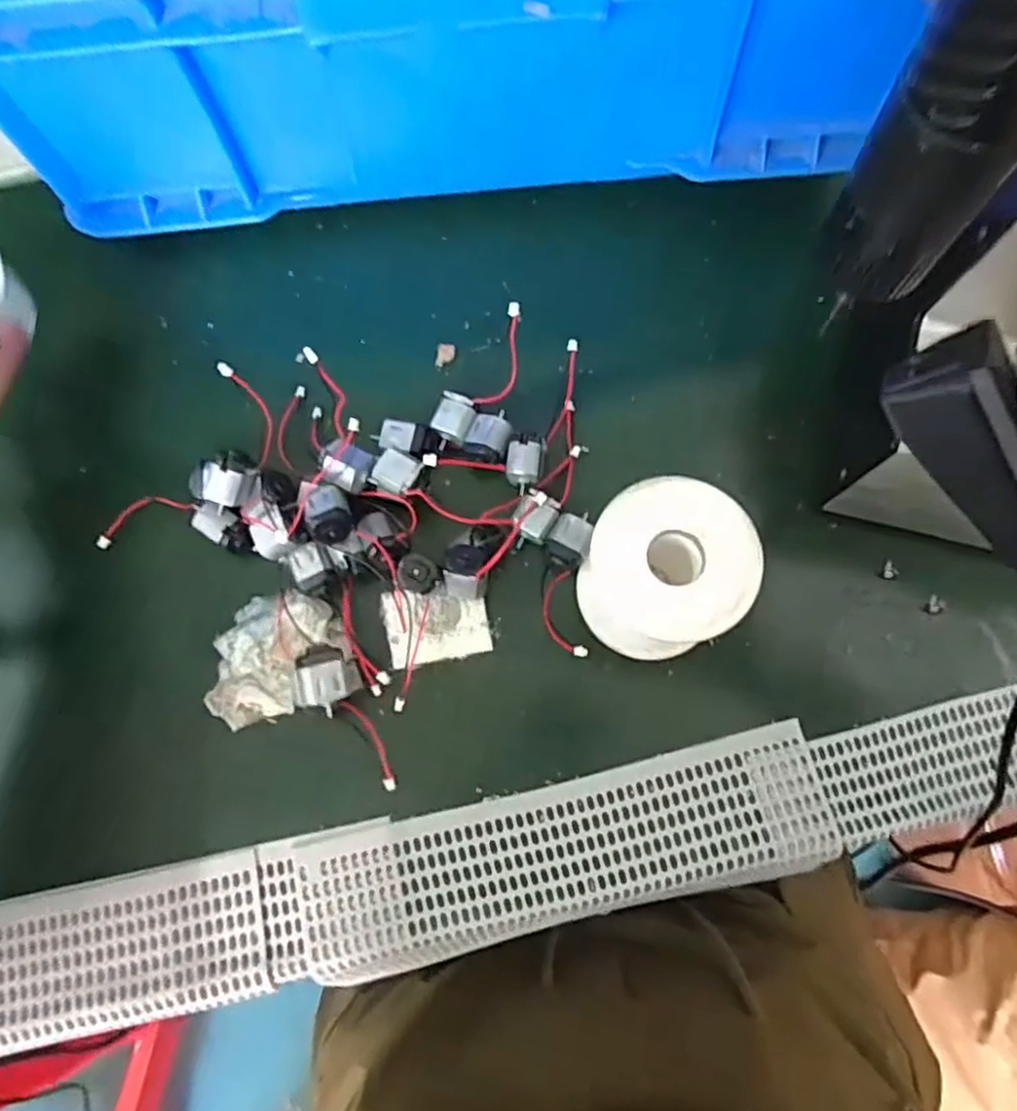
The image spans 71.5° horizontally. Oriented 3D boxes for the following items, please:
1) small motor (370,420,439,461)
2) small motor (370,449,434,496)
[{"bbox_3d":[-0.049,-0.054,0.339,0.030,0.019,0.017,17,75,8],"label":"small motor"},{"bbox_3d":[-0.048,-0.035,0.319,0.025,0.017,0.017,28,77,10],"label":"small motor"}]

